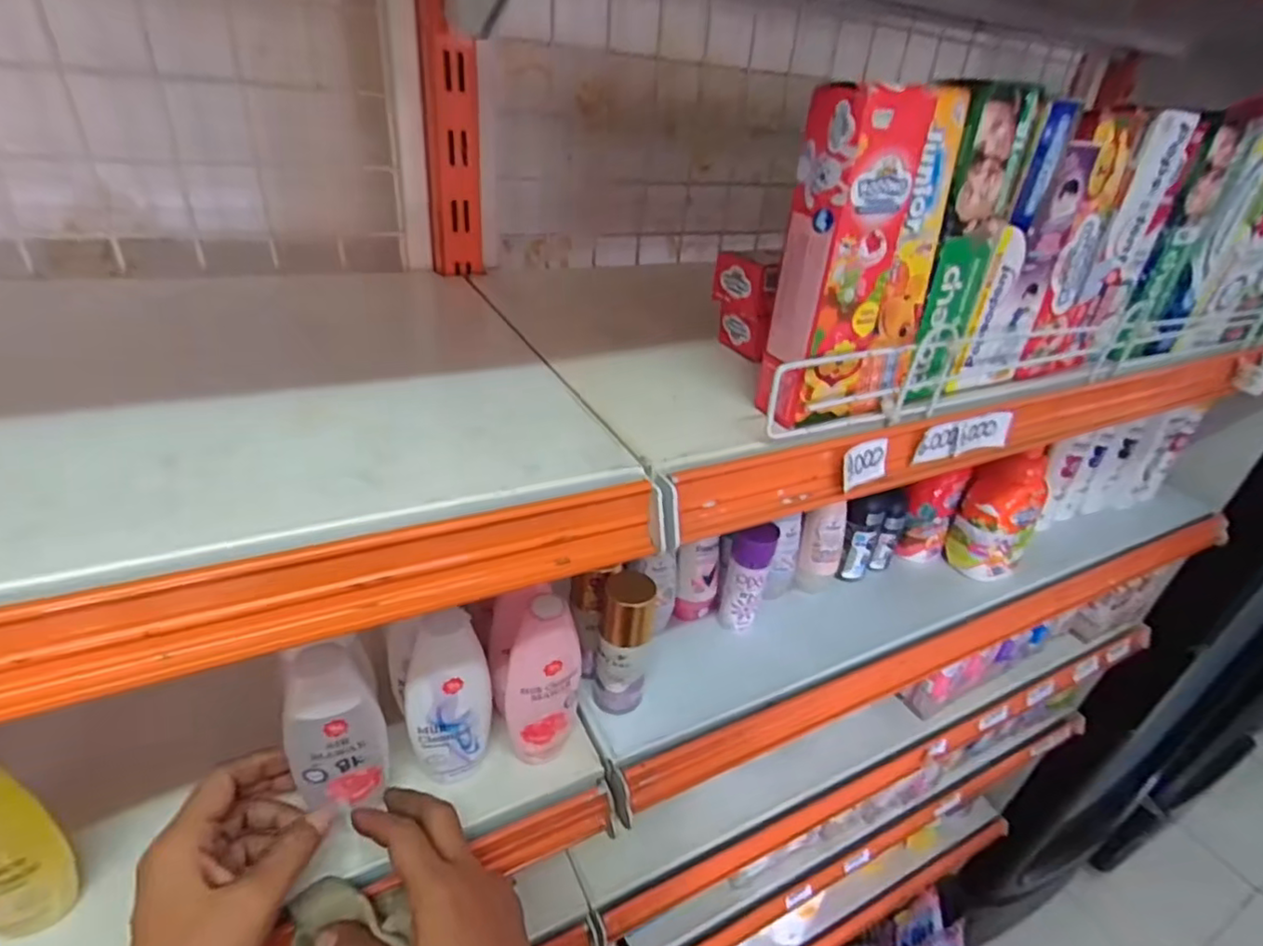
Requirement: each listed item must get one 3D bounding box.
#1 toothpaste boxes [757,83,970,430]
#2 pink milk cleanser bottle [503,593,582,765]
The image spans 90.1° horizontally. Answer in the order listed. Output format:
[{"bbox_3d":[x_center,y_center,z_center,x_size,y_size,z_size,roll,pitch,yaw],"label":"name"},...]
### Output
[{"bbox_3d":[0.119,-0.105,0.322,0.096,0.154,0.033,-10,36,-25],"label":"toothpaste boxes"},{"bbox_3d":[-0.058,0.135,0.406,0.049,0.145,0.032,-11,34,-26],"label":"pink milk cleanser bottle"}]

